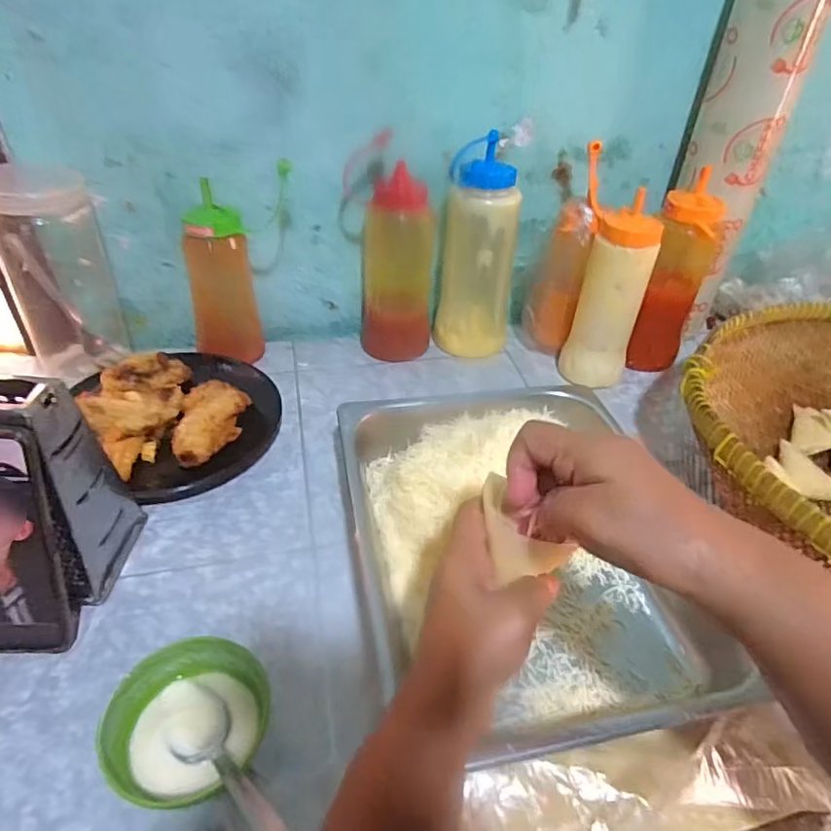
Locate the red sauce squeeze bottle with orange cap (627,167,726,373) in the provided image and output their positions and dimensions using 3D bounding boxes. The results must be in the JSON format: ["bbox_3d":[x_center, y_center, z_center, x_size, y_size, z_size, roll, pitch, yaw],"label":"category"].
[{"bbox_3d":[0.295,-0.150,0.648,0.070,0.201,0.059,19,42,16],"label":"red sauce squeeze bottle with orange cap"}]

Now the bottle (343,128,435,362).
[{"bbox_3d":[-0.028,-0.176,0.658,0.100,0.217,0.070,-2,40,-8],"label":"bottle"}]

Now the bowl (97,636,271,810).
[{"bbox_3d":[-0.140,0.188,0.348,0.080,0.050,0.091,22,43,19],"label":"bowl"}]

